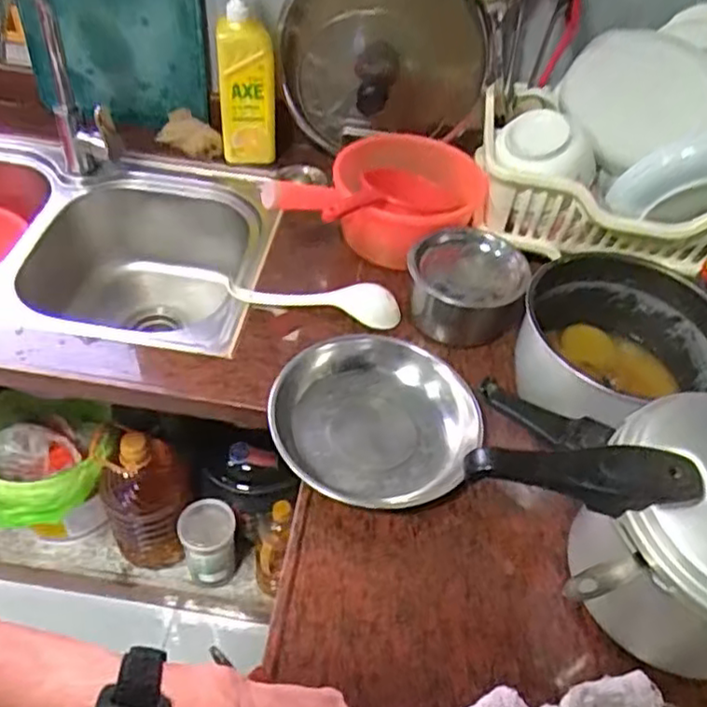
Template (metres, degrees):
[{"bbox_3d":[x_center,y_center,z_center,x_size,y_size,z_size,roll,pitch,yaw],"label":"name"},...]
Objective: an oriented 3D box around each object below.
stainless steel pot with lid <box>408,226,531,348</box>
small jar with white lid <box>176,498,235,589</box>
[{"bbox_3d":[0.148,-0.089,0.904,0.146,0.128,0.124,13,47,6],"label":"stainless steel pot with lid"},{"bbox_3d":[-0.283,0.384,1.331,0.099,0.195,0.104,3,47,-3],"label":"small jar with white lid"}]

